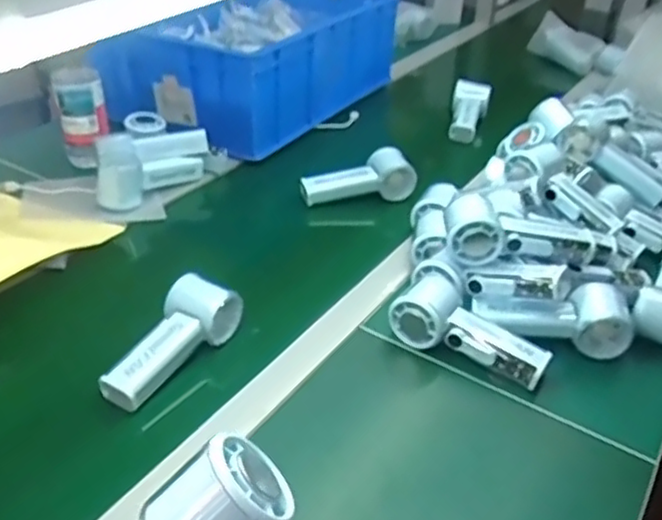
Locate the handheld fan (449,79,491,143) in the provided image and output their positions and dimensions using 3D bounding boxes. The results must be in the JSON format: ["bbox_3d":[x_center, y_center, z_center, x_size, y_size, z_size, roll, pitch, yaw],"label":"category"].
[{"bbox_3d":[0.233,-0.249,1.135,0.059,0.059,0.147,8,34,8],"label":"handheld fan"}]

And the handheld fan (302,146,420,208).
[{"bbox_3d":[0.037,-0.112,0.911,0.150,0.055,0.041,-8,35,-15],"label":"handheld fan"}]

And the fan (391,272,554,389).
[{"bbox_3d":[0.132,0.071,0.655,0.151,0.057,0.049,28,40,12],"label":"fan"}]

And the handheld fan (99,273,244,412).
[{"bbox_3d":[-0.146,0.075,0.631,0.063,0.043,0.150,14,35,17],"label":"handheld fan"}]

